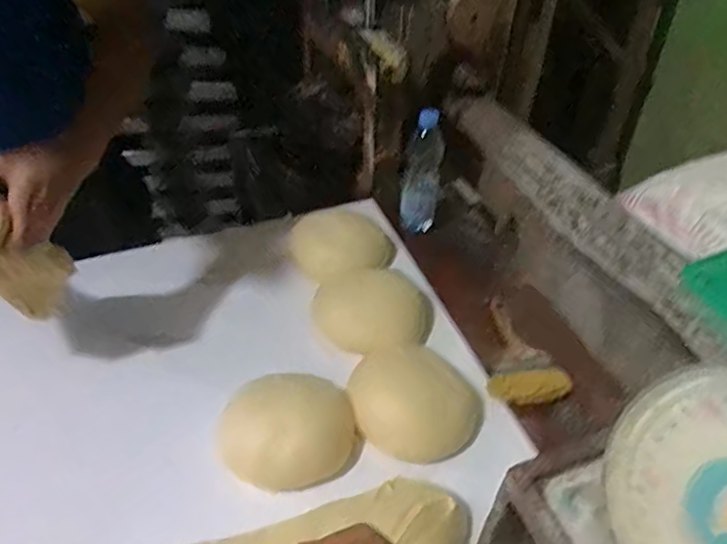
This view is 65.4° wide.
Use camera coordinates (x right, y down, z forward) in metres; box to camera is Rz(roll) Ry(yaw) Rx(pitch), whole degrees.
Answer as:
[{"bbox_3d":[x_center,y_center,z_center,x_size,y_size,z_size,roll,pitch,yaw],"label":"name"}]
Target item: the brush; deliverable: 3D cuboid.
[{"bbox_3d":[0.259,0.114,0.888,0.113,0.029,0.204,8,44,6],"label":"brush"}]

